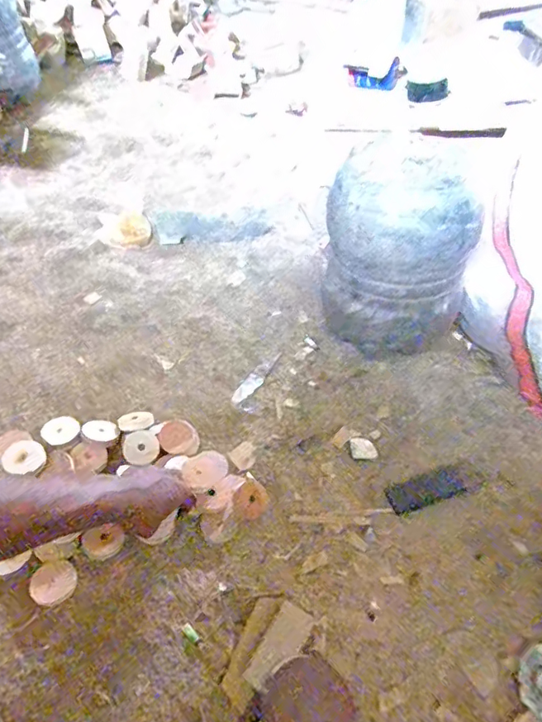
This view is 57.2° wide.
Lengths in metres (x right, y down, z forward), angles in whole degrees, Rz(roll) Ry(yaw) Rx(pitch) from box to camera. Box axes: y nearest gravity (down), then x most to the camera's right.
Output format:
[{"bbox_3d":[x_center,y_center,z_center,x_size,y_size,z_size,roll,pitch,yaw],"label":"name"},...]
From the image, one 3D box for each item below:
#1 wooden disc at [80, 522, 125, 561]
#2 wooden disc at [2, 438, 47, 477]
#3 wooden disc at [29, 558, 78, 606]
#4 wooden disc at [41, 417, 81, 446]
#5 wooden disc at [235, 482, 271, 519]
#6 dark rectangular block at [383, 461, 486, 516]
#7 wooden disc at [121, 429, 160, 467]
[{"bbox_3d":[-0.211,0.229,0.626,0.049,0.011,0.040,-19,51,-21],"label":"wooden disc"},{"bbox_3d":[-0.331,0.129,0.669,0.044,0.007,0.054,49,44,1],"label":"wooden disc"},{"bbox_3d":[-0.259,0.263,0.590,0.047,0.012,0.051,2,47,-2],"label":"wooden disc"},{"bbox_3d":[-0.301,0.099,0.711,0.049,0.004,0.044,-30,67,-33],"label":"wooden disc"},{"bbox_3d":[-0.026,0.191,0.686,0.048,0.008,0.047,2,47,-2],"label":"wooden disc"},{"bbox_3d":[0.234,0.180,0.712,0.142,0.008,0.045,-13,49,-16],"label":"dark rectangular block"},{"bbox_3d":[-0.190,0.127,0.726,0.052,0.005,0.054,5,61,-8],"label":"wooden disc"}]

